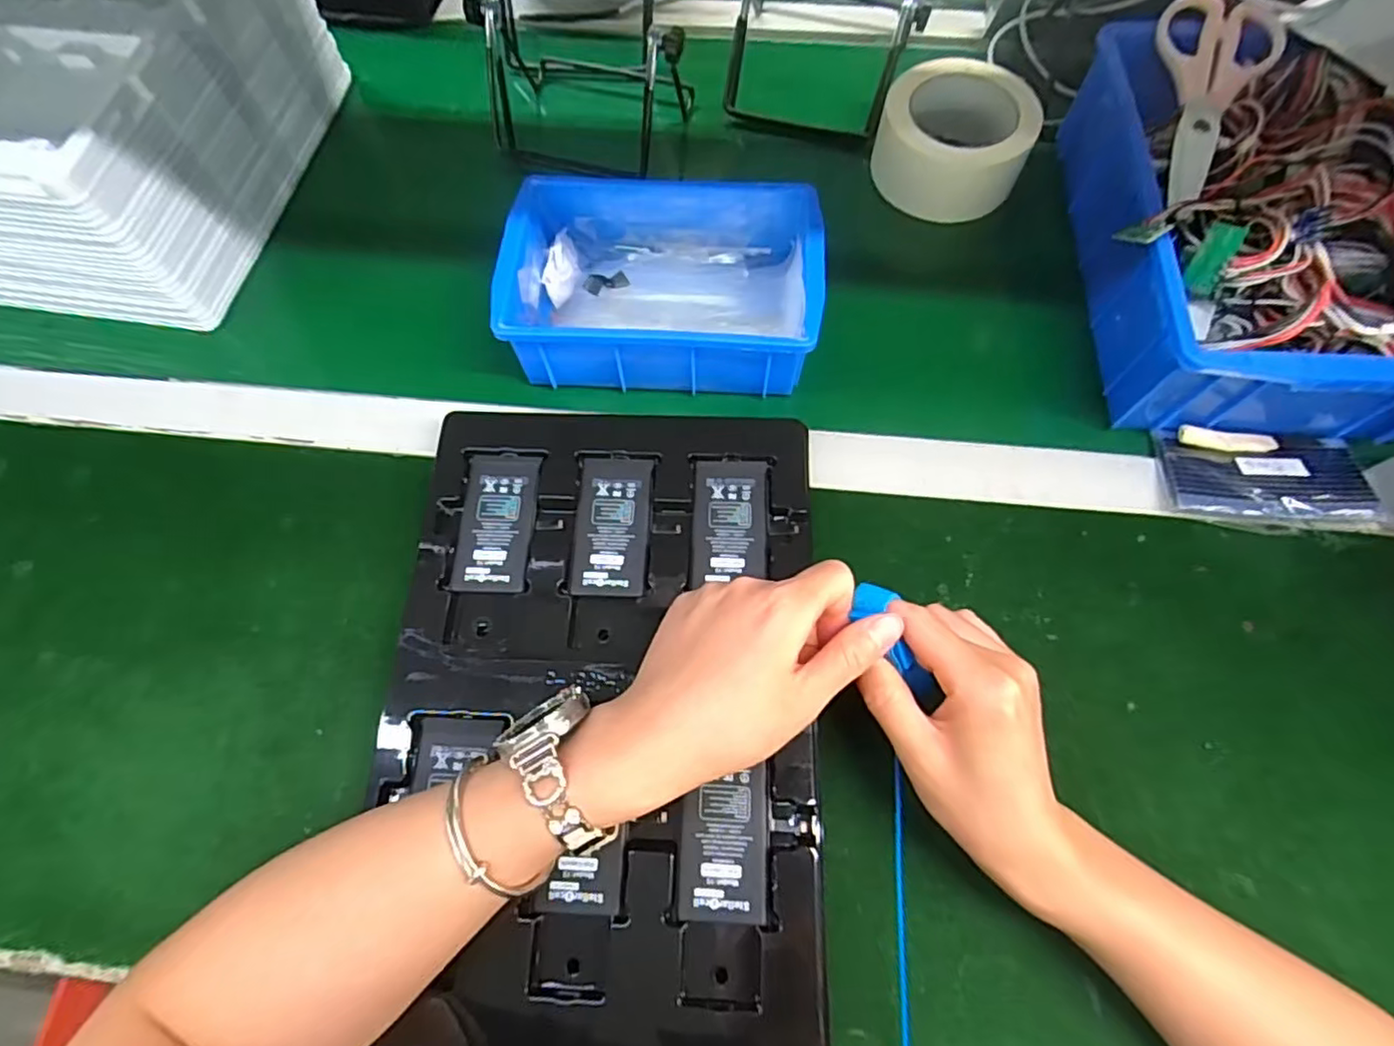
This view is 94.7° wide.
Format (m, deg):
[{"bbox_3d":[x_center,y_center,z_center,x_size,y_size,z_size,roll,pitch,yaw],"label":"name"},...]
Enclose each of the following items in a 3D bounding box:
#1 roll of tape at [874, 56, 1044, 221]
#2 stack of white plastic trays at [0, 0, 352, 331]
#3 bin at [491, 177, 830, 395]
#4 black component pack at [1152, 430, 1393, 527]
[{"bbox_3d":[0.191,-0.288,0.482,0.106,0.045,0.103,0,68,1],"label":"roll of tape"},{"bbox_3d":[-0.485,-0.315,0.468,0.326,0.110,0.287,10,68,5],"label":"stack of white plastic trays"},{"bbox_3d":[-0.021,-0.169,0.437,0.201,0.058,0.151,3,68,3],"label":"bin"},{"bbox_3d":[0.350,-0.028,0.393,0.114,0.020,0.059,4,73,2],"label":"black component pack"}]

